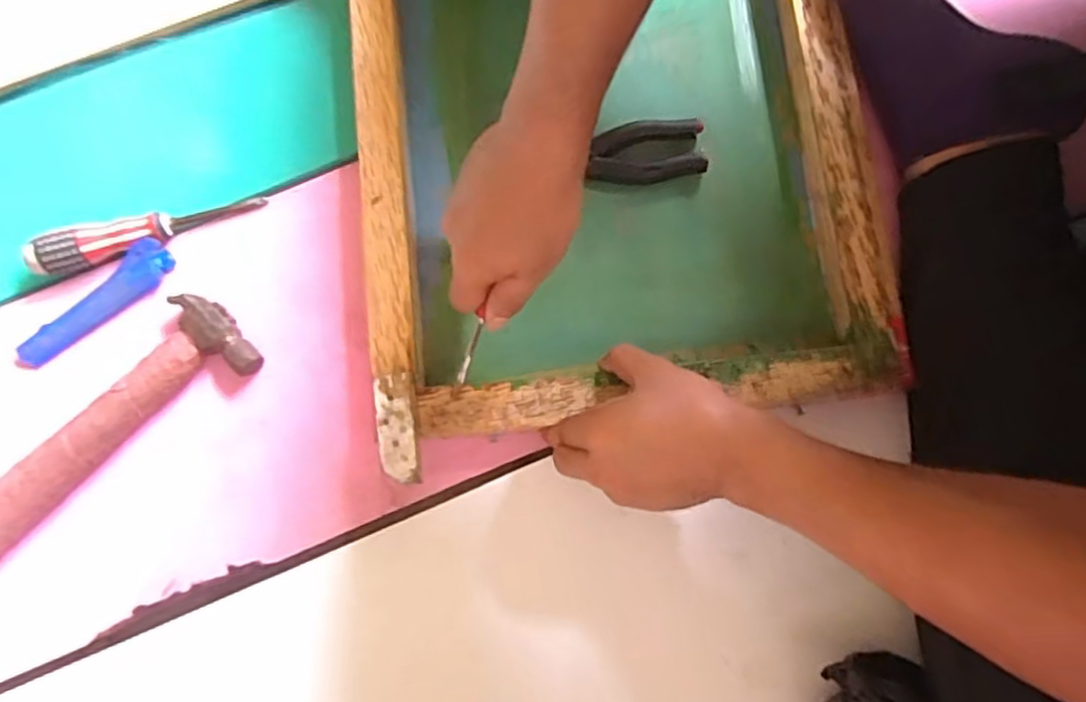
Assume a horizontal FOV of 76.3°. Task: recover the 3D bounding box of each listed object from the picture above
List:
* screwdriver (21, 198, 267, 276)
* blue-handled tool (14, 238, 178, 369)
[{"bbox_3d":[-0.309,-0.094,0.536,0.173,0.028,0.025,-18,80,-2],"label":"screwdriver"},{"bbox_3d":[-0.345,-0.032,0.533,0.137,0.016,0.033,-42,82,-6],"label":"blue-handled tool"}]

